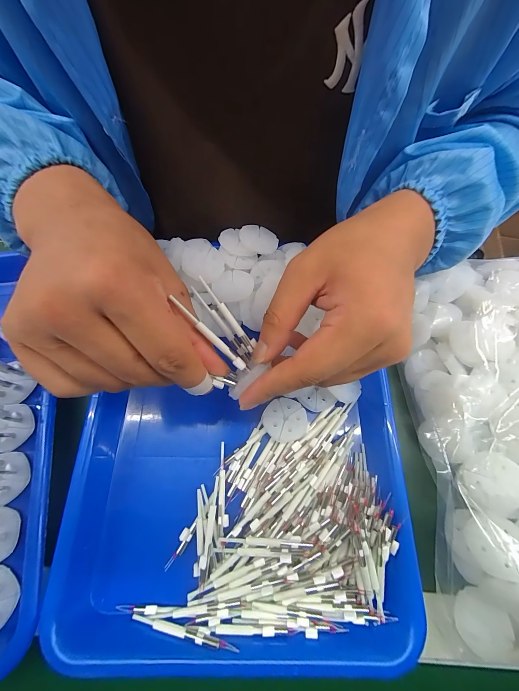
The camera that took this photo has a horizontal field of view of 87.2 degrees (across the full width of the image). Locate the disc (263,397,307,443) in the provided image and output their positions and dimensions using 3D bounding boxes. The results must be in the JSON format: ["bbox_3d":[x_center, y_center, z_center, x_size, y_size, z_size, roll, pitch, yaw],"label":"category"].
[{"bbox_3d":[0.022,0.063,0.232,0.036,0.009,0.037,10,69,3],"label":"disc"}]

